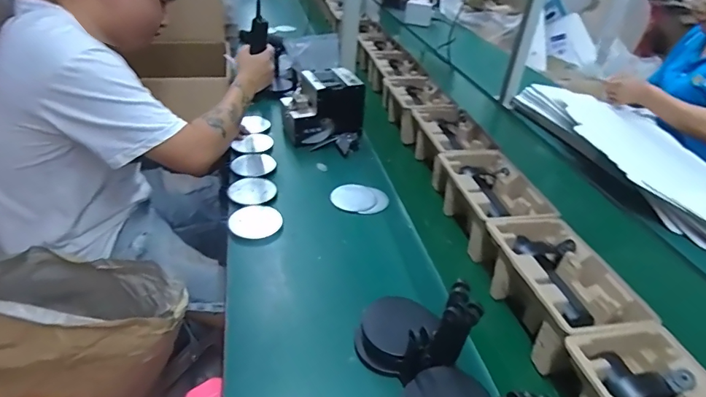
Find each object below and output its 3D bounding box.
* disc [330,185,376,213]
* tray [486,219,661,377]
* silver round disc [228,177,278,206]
[{"bbox_3d":[0.001,-0.002,0.885,0.090,0.011,0.079,3,35,3],"label":"disc"},{"bbox_3d":[0.308,0.138,0.652,0.151,0.100,0.223,-3,37,-13],"label":"tray"},{"bbox_3d":[-0.205,-0.016,0.873,0.085,0.008,0.102,20,33,14],"label":"silver round disc"}]

